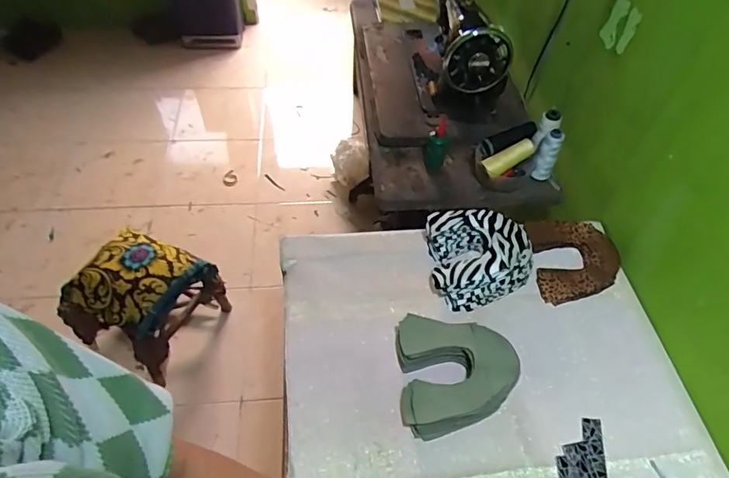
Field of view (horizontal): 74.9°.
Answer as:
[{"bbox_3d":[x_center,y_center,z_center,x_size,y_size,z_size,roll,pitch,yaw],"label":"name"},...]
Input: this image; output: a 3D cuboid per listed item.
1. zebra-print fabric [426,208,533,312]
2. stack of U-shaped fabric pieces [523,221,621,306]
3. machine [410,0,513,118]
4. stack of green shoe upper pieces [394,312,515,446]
[{"bbox_3d":[0.187,0.019,0.838,0.169,0.077,0.179,1,51,-2],"label":"zebra-print fabric"},{"bbox_3d":[0.378,0.031,0.865,0.154,0.037,0.164,-5,52,-7],"label":"stack of U-shaped fabric pieces"},{"bbox_3d":[0.223,-0.448,1.135,0.166,0.259,0.327,-3,51,-5],"label":"machine"},{"bbox_3d":[0.138,0.192,0.707,0.169,0.060,0.179,0,51,-3],"label":"stack of green shoe upper pieces"}]

